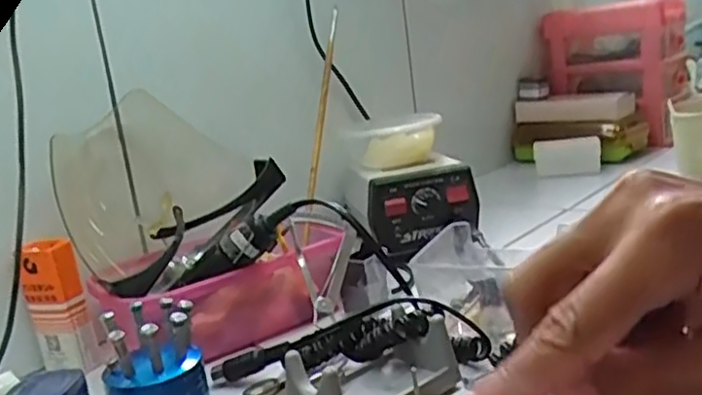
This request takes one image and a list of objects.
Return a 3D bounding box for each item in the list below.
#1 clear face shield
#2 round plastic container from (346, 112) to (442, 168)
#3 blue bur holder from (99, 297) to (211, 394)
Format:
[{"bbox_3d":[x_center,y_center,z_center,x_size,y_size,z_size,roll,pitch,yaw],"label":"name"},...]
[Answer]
[{"bbox_3d":[-0.147,-0.007,0.546,0.101,0.123,0.162,3,17,41],"label":"clear face shield"},{"bbox_3d":[0.046,-0.060,0.717,0.091,0.043,0.091,-8,12,2],"label":"round plastic container"},{"bbox_3d":[-0.119,0.101,0.420,0.051,0.064,0.056,-1,15,25],"label":"blue bur holder"}]

